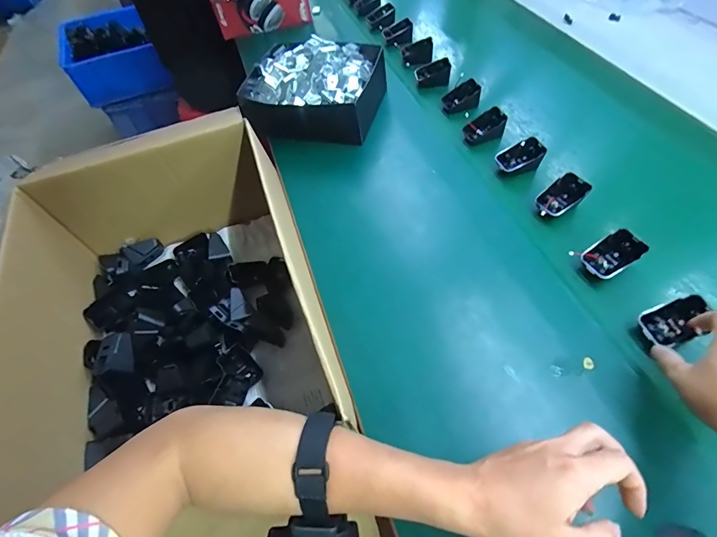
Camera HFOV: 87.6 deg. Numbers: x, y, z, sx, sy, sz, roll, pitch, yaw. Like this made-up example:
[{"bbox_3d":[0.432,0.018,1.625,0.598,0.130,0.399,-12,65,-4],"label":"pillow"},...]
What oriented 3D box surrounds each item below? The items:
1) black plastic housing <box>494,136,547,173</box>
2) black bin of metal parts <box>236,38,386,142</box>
[{"bbox_3d":[0.257,-0.176,0.601,0.066,0.042,0.047,-13,55,-4],"label":"black plastic housing"},{"bbox_3d":[-0.085,-0.334,0.703,0.242,0.090,0.207,8,56,10],"label":"black bin of metal parts"}]

